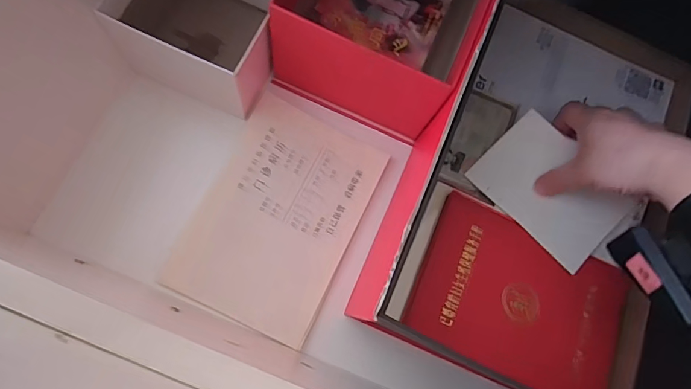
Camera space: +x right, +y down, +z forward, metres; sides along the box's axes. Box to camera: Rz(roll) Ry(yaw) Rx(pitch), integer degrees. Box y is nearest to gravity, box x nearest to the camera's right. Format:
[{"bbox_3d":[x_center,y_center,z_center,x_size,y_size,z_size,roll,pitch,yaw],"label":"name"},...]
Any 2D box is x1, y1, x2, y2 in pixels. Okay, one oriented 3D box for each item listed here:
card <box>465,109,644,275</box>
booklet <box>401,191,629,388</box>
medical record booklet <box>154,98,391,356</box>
[{"bbox_3d":[0.180,-0.004,0.367,0.083,0.008,0.121,-44,80,1],"label":"card"},{"bbox_3d":[0.147,0.085,0.343,0.170,0.008,0.117,27,73,1],"label":"booklet"},{"bbox_3d":[-0.056,0.017,0.365,0.132,0.008,0.186,26,75,-1],"label":"medical record booklet"}]

